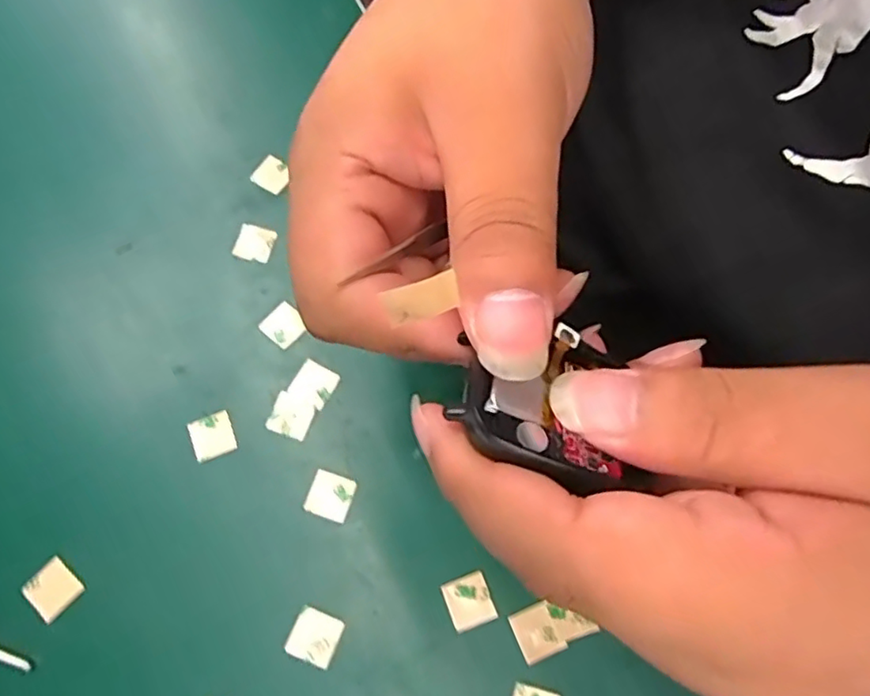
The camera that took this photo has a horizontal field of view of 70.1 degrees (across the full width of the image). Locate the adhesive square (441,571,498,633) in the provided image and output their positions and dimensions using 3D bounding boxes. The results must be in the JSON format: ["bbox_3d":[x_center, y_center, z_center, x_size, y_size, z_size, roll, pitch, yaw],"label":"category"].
[{"bbox_3d":[0.012,0.088,0.214,0.015,0.004,0.016,-19,70,-8],"label":"adhesive square"}]

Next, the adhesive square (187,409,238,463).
[{"bbox_3d":[-0.084,0.033,0.234,0.015,0.004,0.016,-21,71,-9],"label":"adhesive square"}]

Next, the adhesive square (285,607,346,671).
[{"bbox_3d":[-0.041,0.098,0.210,0.016,0.004,0.016,21,70,7],"label":"adhesive square"}]

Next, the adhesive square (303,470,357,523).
[{"bbox_3d":[-0.038,0.054,0.226,0.016,0.004,0.016,17,70,6],"label":"adhesive square"}]

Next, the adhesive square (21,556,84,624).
[{"bbox_3d":[-0.133,0.083,0.214,0.017,0.004,0.015,40,73,13],"label":"adhesive square"}]

